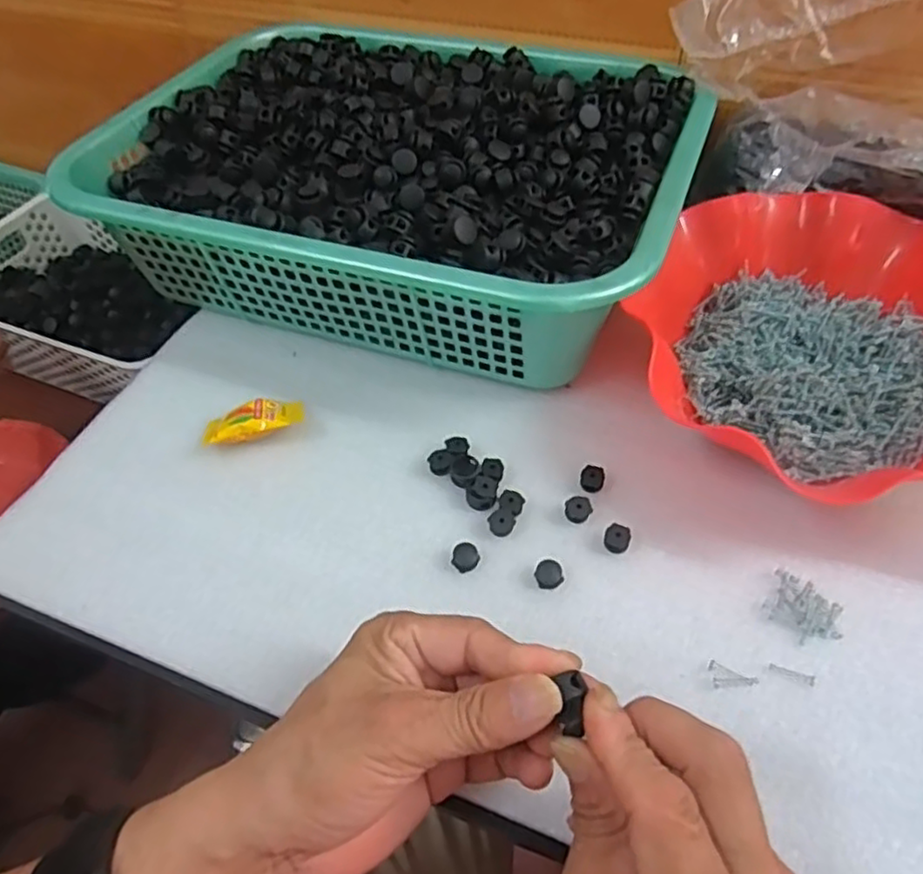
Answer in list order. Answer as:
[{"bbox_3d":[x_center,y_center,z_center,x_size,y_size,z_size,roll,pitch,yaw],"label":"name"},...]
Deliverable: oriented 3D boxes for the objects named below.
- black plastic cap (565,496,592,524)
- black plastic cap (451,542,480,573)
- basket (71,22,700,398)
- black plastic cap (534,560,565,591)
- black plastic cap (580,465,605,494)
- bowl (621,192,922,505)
[{"bbox_3d":[0.063,0.039,0.368,0.014,0.009,0.012,8,53,9],"label":"black plastic cap"},{"bbox_3d":[0.002,0.062,0.354,0.013,0.008,0.013,-2,52,2],"label":"black plastic cap"},{"bbox_3d":[-0.044,-0.185,0.484,0.386,0.084,0.286,14,54,14],"label":"basket"},{"bbox_3d":[0.044,0.070,0.346,0.013,0.008,0.013,-2,52,2],"label":"black plastic cap"},{"bbox_3d":[0.073,0.023,0.379,0.013,0.008,0.013,-2,52,2],"label":"black plastic cap"},{"bbox_3d":[0.217,-0.054,0.396,0.201,0.061,0.210,-2,52,2],"label":"bowl"}]

